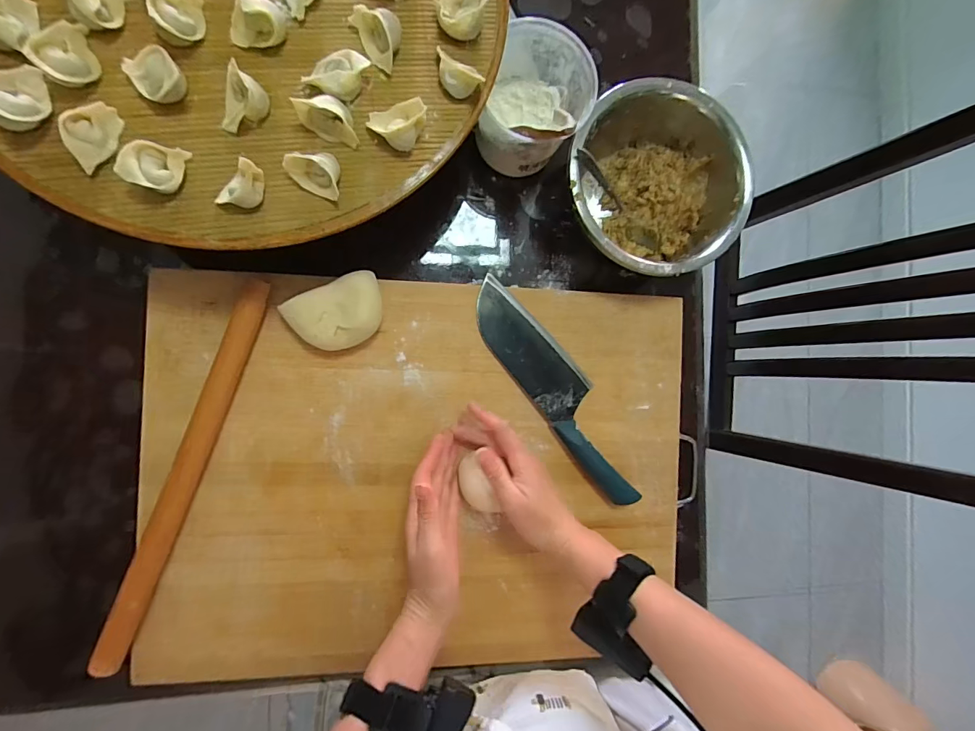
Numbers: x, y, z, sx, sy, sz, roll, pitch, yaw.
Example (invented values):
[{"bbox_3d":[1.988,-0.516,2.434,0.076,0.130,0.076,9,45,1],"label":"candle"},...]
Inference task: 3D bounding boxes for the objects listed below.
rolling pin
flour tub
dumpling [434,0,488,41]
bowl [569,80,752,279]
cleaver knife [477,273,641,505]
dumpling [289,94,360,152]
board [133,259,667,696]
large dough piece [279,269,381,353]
[{"bbox_3d":[-0.288,0.101,0.422,0.027,0.024,0.382,21,86,-8],"label":"rolling pin"},{"bbox_3d":[0.047,-0.261,0.463,0.092,0.111,0.110,19,87,-8],"label":"flour tub"},{"bbox_3d":[-0.020,-0.294,0.368,0.040,0.029,0.032,-13,91,-9],"label":"dumpling"},{"bbox_3d":[0.171,-0.190,0.497,0.186,0.107,0.185,0,89,-9],"label":"bowl"},{"bbox_3d":[0.080,0.030,0.490,0.063,0.014,0.284,-38,95,-7],"label":"cleaver knife"},{"bbox_3d":[-0.125,-0.195,0.350,0.050,0.023,0.025,25,86,-8],"label":"dumpling"},{"bbox_3d":[-0.055,0.115,0.473,0.554,0.021,0.397,1,89,-9],"label":"board"},{"bbox_3d":[-0.144,-0.050,0.442,0.090,0.038,0.063,-30,94,-8],"label":"large dough piece"}]

